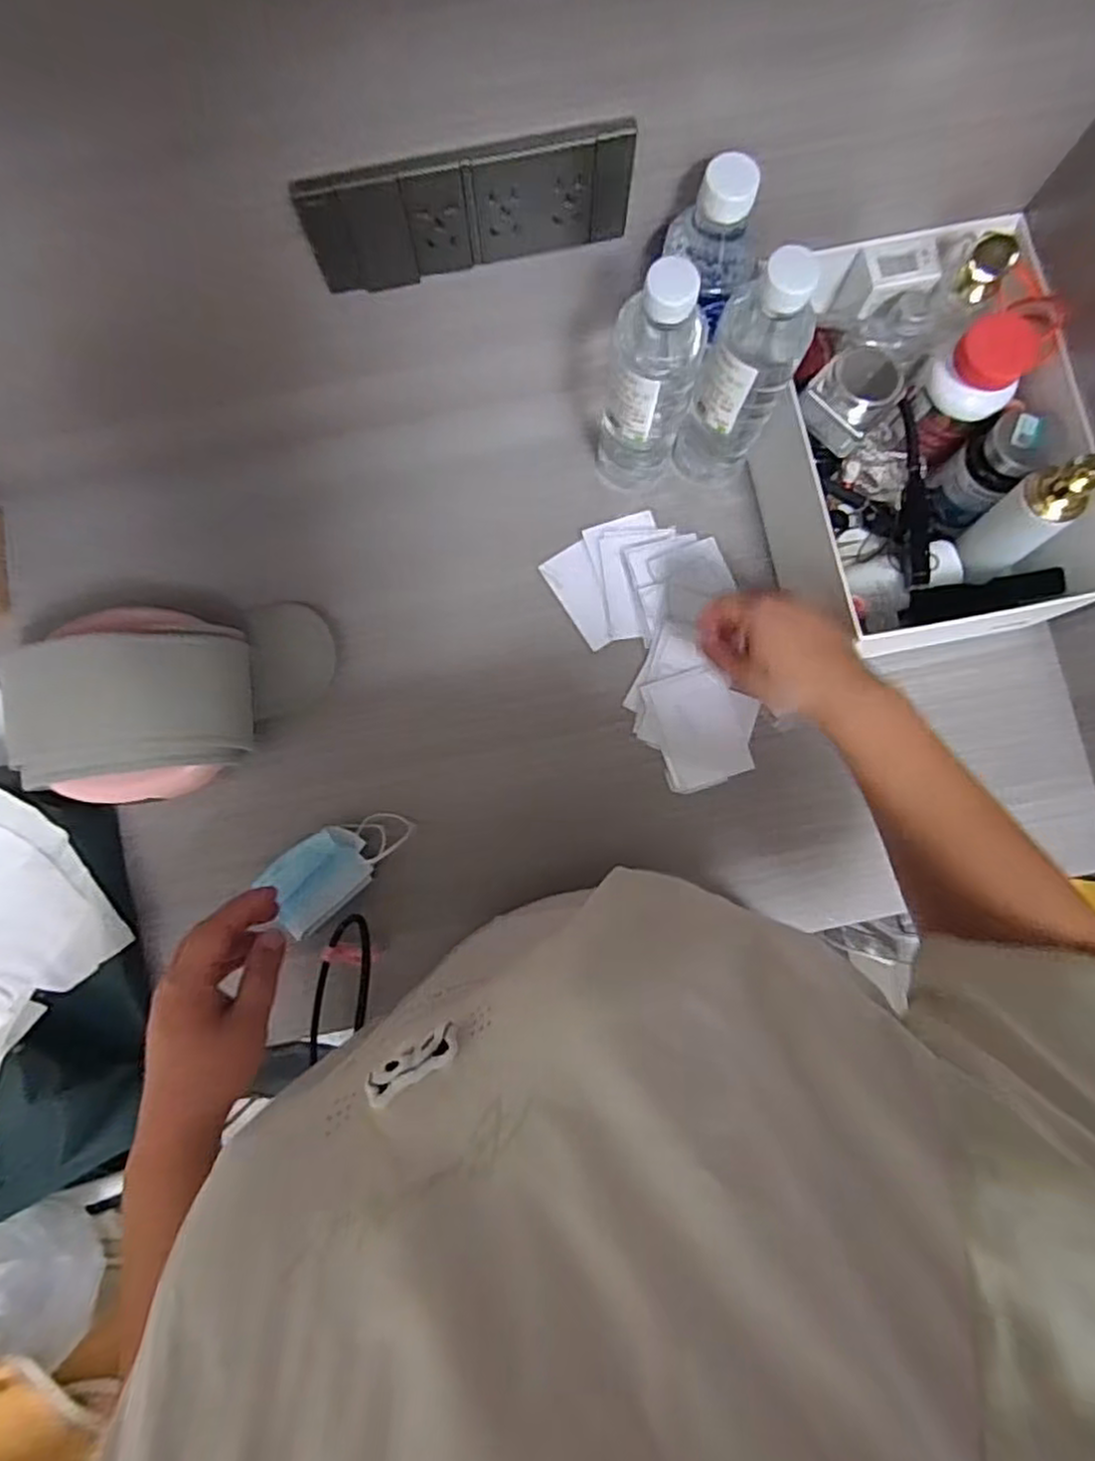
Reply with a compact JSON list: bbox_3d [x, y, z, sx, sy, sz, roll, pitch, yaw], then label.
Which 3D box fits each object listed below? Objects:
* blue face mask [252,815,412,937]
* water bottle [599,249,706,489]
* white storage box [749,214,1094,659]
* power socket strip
[{"bbox_3d":[-0.172,0.106,0.568,0.118,0.019,0.062,-42,107,-4],"label":"blue face mask"},{"bbox_3d":[0.075,-0.244,0.517,0.062,0.208,0.054,16,84,2],"label":"water bottle"},{"bbox_3d":[0.284,-0.219,0.556,0.205,0.125,0.296,-14,84,-2],"label":"white storage box"},{"bbox_3d":[-0.046,-0.315,0.429,0.192,0.074,0.016,-13,84,-2],"label":"power socket strip"}]

